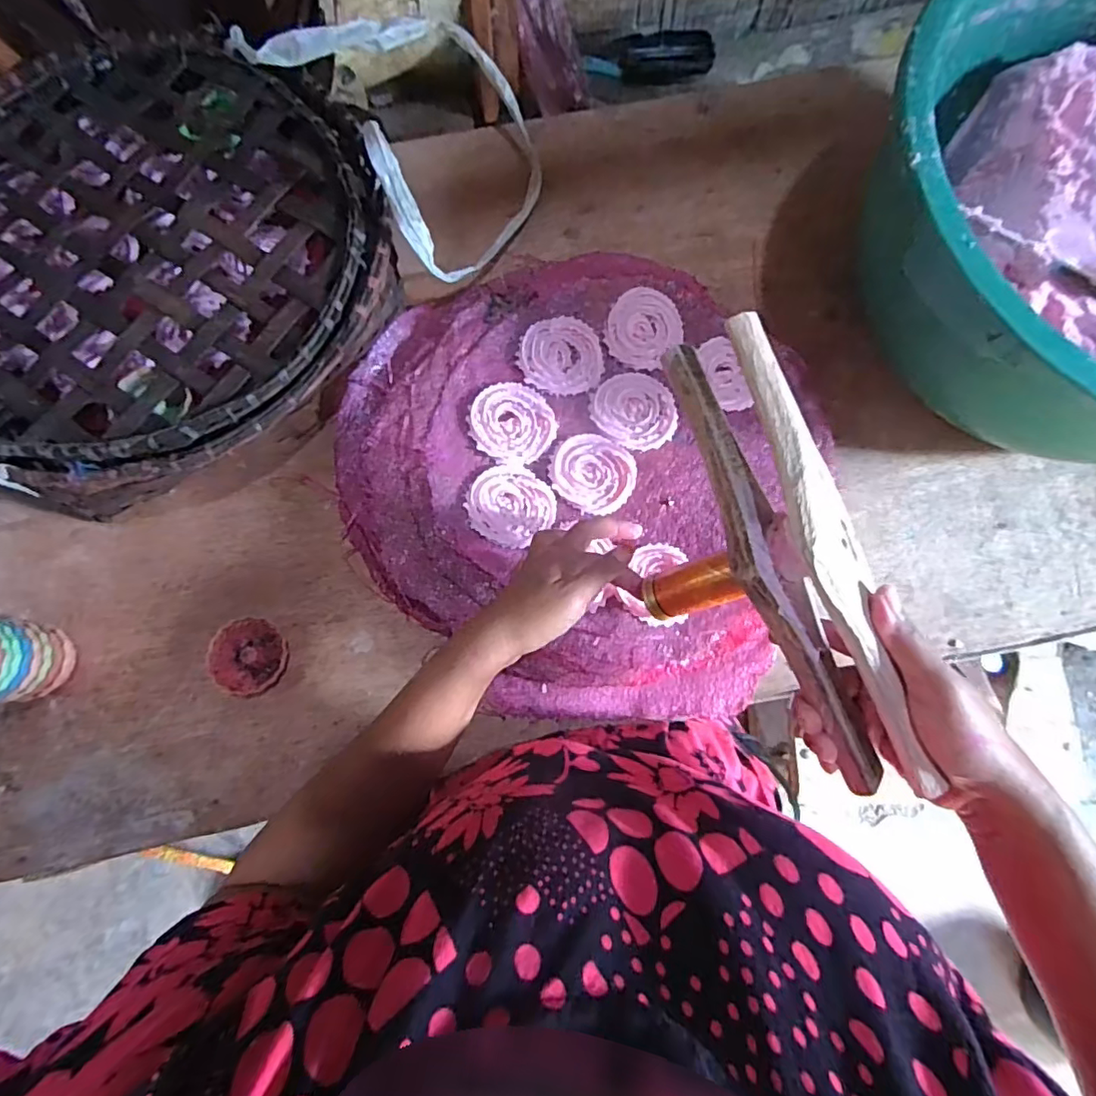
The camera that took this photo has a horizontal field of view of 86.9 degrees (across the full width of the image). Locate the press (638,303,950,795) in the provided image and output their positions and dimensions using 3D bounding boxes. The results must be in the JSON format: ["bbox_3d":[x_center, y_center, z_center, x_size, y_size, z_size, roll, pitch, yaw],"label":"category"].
[{"bbox_3d":[0.125,0.017,0.369,0.061,0.138,0.293,-24,92,-48],"label":"press"}]

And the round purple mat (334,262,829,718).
[{"bbox_3d":[0.042,-0.075,0.525,0.400,0.030,0.455,-43,80,-9],"label":"round purple mat"}]

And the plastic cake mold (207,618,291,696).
[{"bbox_3d":[-0.249,0.091,0.485,0.054,0.022,0.061,5,77,2],"label":"plastic cake mold"}]

